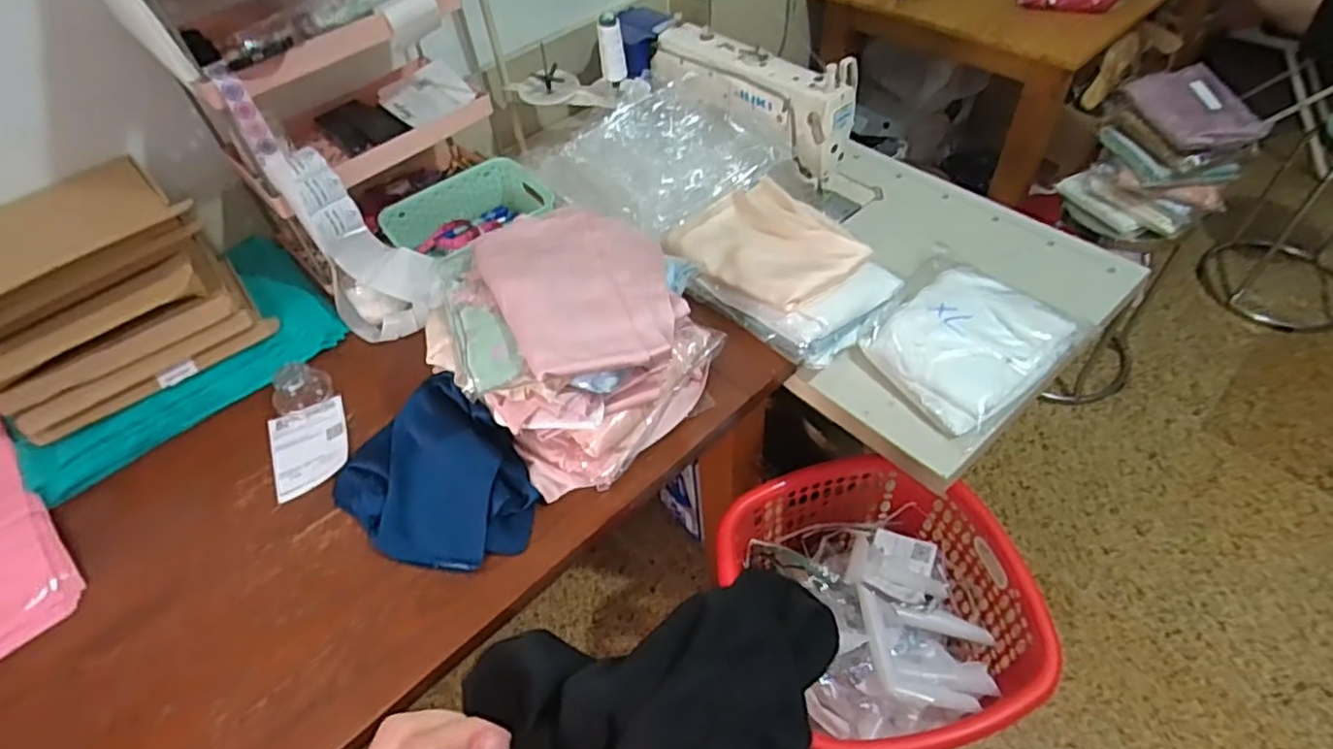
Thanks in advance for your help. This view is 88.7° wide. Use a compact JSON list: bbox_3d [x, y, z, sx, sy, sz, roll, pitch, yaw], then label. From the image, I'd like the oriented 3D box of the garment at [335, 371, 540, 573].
[{"bbox_3d":[-0.293,0.129,0.850,0.201,0.068,0.276,-38,56,-24],"label":"garment"}]

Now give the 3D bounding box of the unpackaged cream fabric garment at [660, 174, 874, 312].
[{"bbox_3d":[0.150,-0.202,1.039,0.205,0.034,0.252,-31,54,-20],"label":"unpackaged cream fabric garment"}]

